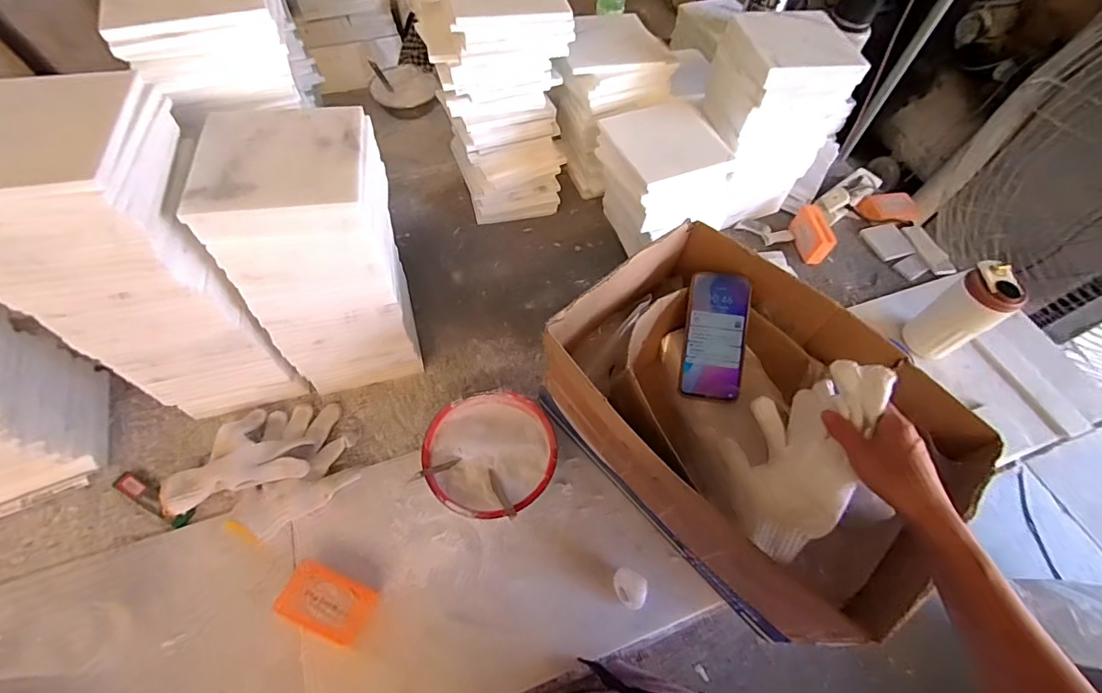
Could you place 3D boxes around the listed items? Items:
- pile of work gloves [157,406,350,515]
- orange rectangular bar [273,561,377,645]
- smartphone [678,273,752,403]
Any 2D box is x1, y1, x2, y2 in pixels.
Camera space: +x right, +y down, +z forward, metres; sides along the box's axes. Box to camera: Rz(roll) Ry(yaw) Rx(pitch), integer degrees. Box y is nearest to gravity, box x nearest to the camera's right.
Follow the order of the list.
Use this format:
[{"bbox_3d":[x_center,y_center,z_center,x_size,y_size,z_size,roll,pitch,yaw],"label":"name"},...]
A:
[{"bbox_3d":[-0.387,0.137,0.629,0.221,0.042,0.125,-20,62,-12],"label":"pile of work gloves"},{"bbox_3d":[-0.257,0.291,0.543,0.106,0.027,0.059,19,62,10],"label":"orange rectangular bar"},{"bbox_3d":[0.214,-0.012,0.622,0.076,0.010,0.162,6,92,13],"label":"smartphone"}]

